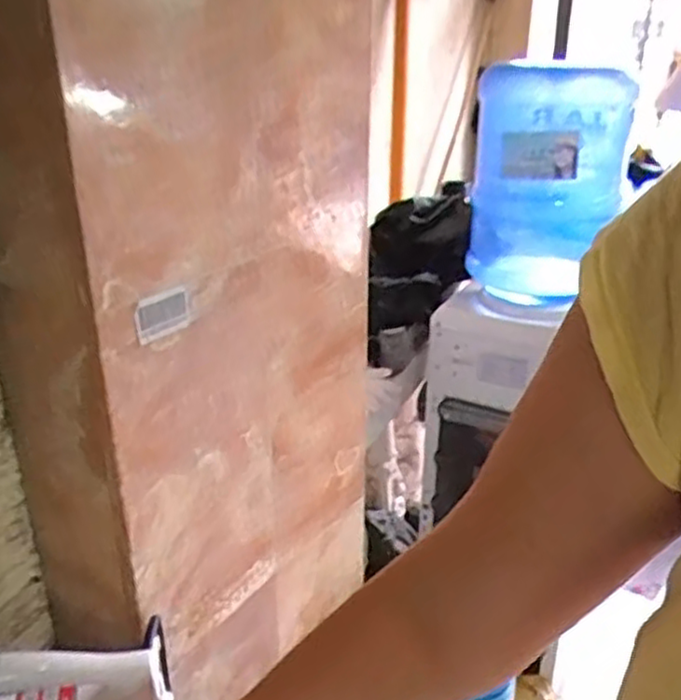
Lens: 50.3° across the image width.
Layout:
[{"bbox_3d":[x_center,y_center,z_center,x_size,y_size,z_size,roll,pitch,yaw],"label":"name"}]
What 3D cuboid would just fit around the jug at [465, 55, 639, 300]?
[{"bbox_3d":[0.342,-0.280,1.245,0.237,0.380,0.217,5,24,11],"label":"jug"}]

